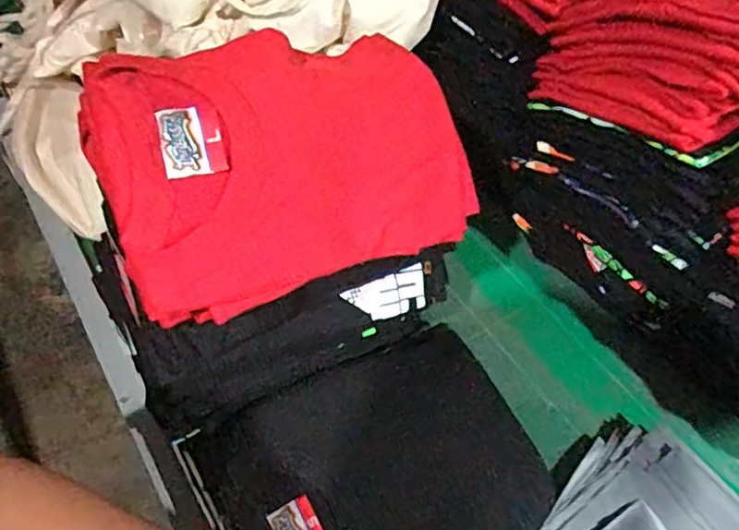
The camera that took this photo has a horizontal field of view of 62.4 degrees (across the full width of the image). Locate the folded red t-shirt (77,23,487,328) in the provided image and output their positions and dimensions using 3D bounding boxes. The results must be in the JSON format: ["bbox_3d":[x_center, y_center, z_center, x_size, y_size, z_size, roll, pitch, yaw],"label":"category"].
[{"bbox_3d":[-0.052,-0.086,0.471,0.294,0.066,0.200,-18,86,-29],"label":"folded red t-shirt"}]

